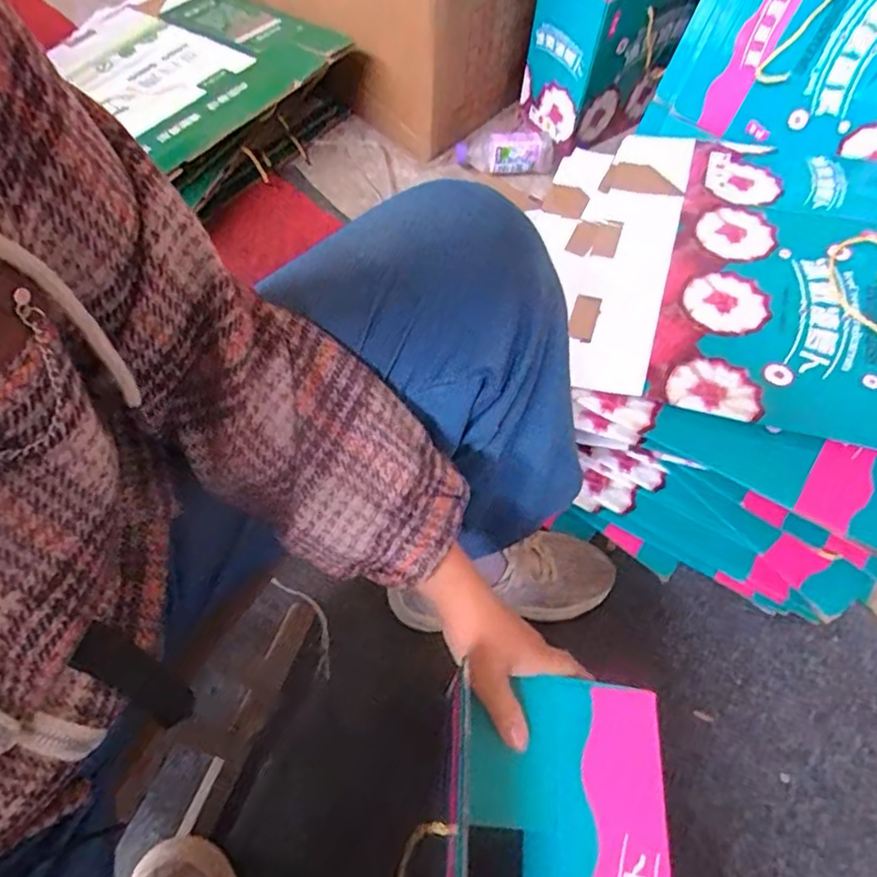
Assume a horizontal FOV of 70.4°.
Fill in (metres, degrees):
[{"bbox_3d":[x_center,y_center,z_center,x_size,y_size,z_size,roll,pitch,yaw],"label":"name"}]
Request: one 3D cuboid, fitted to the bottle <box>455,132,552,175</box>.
[{"bbox_3d":[0.111,-0.487,1.059,0.160,0.057,0.071,15,60,26],"label":"bottle"}]

